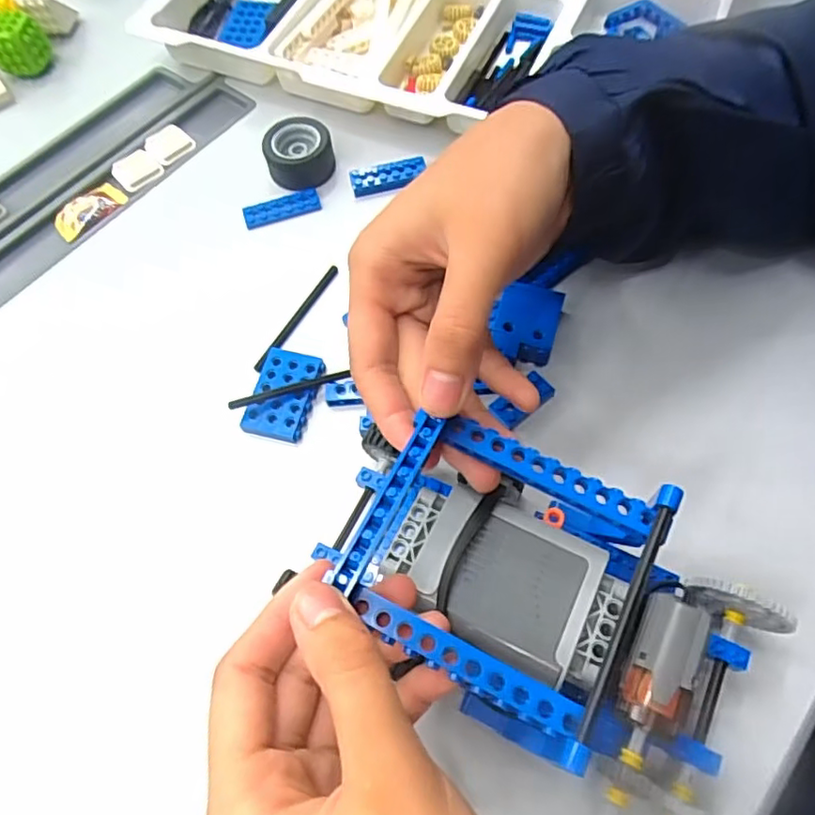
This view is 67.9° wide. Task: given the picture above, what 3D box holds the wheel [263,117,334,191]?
[{"bbox_3d":[-0.069,-0.162,0.384,0.041,0.024,0.036,-12,64,-2],"label":"wheel"}]

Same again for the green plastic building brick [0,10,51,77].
[{"bbox_3d":[-0.286,-0.267,0.445,0.037,0.038,0.042,24,68,14],"label":"green plastic building brick"}]

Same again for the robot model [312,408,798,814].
[{"bbox_3d":[0.049,0.070,0.218,0.162,0.067,0.089,24,68,14],"label":"robot model"}]

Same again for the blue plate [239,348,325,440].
[{"bbox_3d":[-0.065,-0.008,0.317,0.031,0.008,0.047,11,66,9],"label":"blue plate"}]

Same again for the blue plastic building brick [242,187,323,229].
[{"bbox_3d":[-0.079,-0.125,0.380,0.048,0.006,0.015,-18,65,-5],"label":"blue plastic building brick"}]

